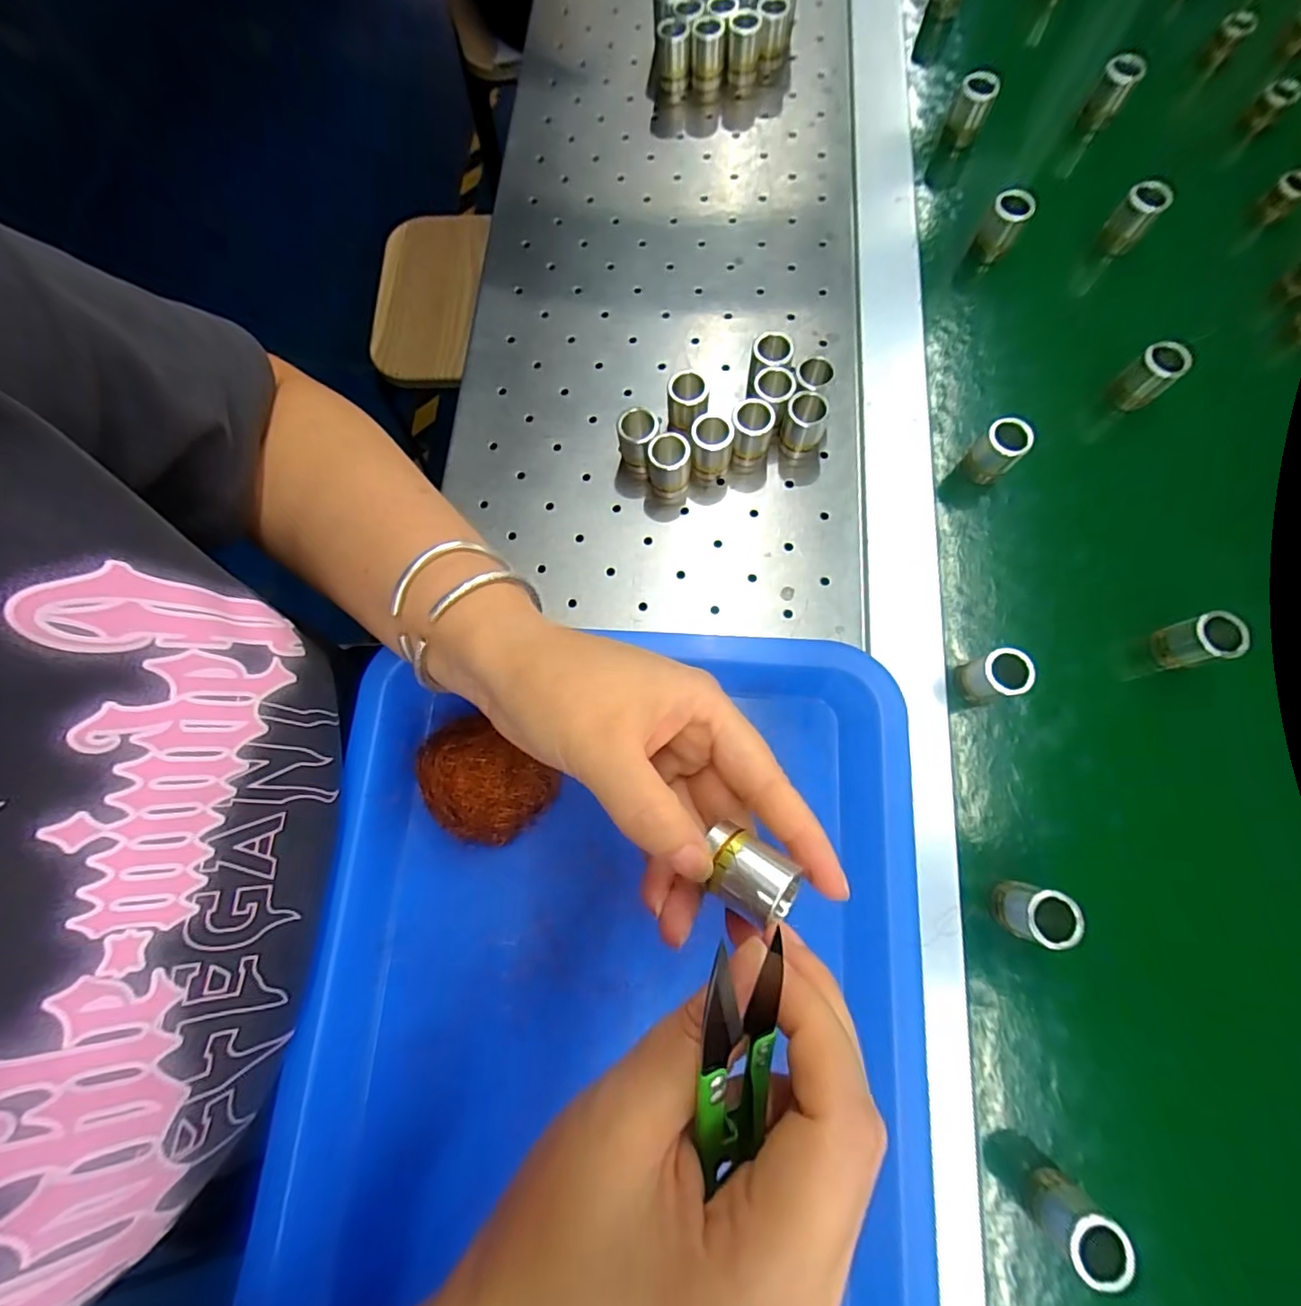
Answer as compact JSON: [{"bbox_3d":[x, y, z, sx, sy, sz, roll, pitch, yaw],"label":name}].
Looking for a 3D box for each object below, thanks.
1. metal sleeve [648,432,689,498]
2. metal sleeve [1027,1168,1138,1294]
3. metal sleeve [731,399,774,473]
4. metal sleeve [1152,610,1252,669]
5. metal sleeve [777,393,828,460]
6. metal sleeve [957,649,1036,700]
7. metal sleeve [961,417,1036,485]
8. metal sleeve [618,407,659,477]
[{"bbox_3d":[0.010,-0.103,0.307,0.022,0.029,0.023,3,75,3],"label":"metal sleeve"},{"bbox_3d":[0.168,0.226,0.220,0.022,0.031,0.019,-44,78,-9],"label":"metal sleeve"},{"bbox_3d":[0.056,-0.122,0.310,0.021,0.030,0.022,9,76,5],"label":"metal sleeve"},{"bbox_3d":[0.272,-0.005,0.277,0.018,0.032,0.021,-5,75,1],"label":"metal sleeve"},{"bbox_3d":[0.085,-0.125,0.311,0.022,0.033,0.020,-1,75,2],"label":"metal sleeve"},{"bbox_3d":[0.170,0.012,0.276,0.022,0.032,0.022,-1,75,2],"label":"metal sleeve"},{"bbox_3d":[0.191,-0.111,0.307,0.018,0.034,0.022,-40,77,-8],"label":"metal sleeve"},{"bbox_3d":[-0.007,-0.117,0.313,0.022,0.031,0.025,0,75,2],"label":"metal sleeve"}]

